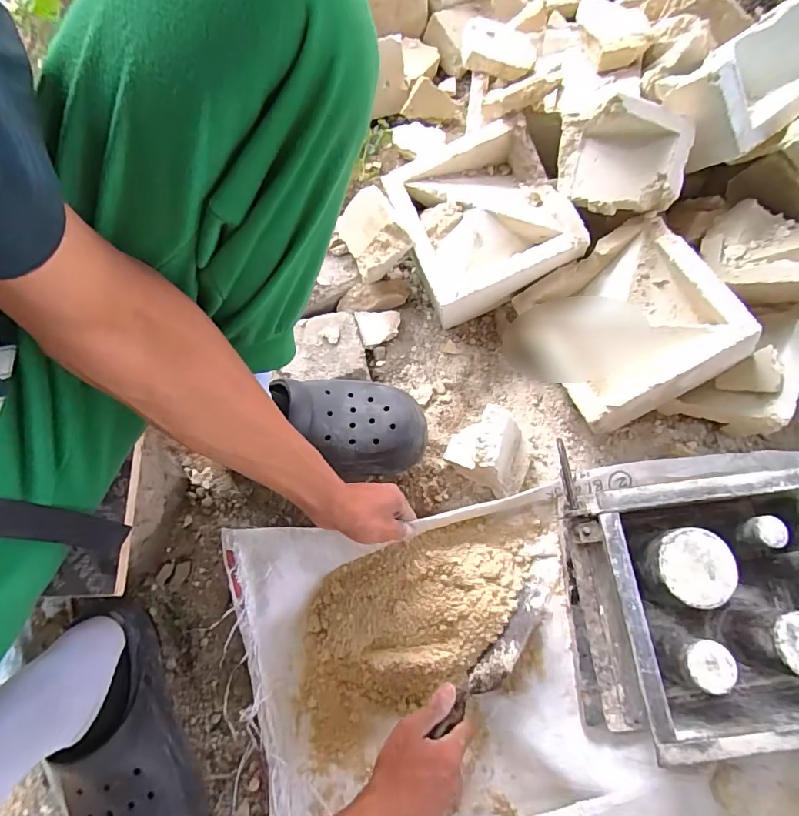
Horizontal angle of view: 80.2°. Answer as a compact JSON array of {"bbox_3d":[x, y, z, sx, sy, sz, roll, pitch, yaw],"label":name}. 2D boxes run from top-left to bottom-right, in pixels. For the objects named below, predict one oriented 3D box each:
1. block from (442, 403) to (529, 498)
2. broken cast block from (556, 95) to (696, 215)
[{"bbox_3d":[0.114,0.054,0.573,0.095,0.078,0.082,37,78,11],"label":"block"},{"bbox_3d":[0.257,-0.291,0.558,0.145,0.070,0.113,19,115,20],"label":"broken cast block"}]

